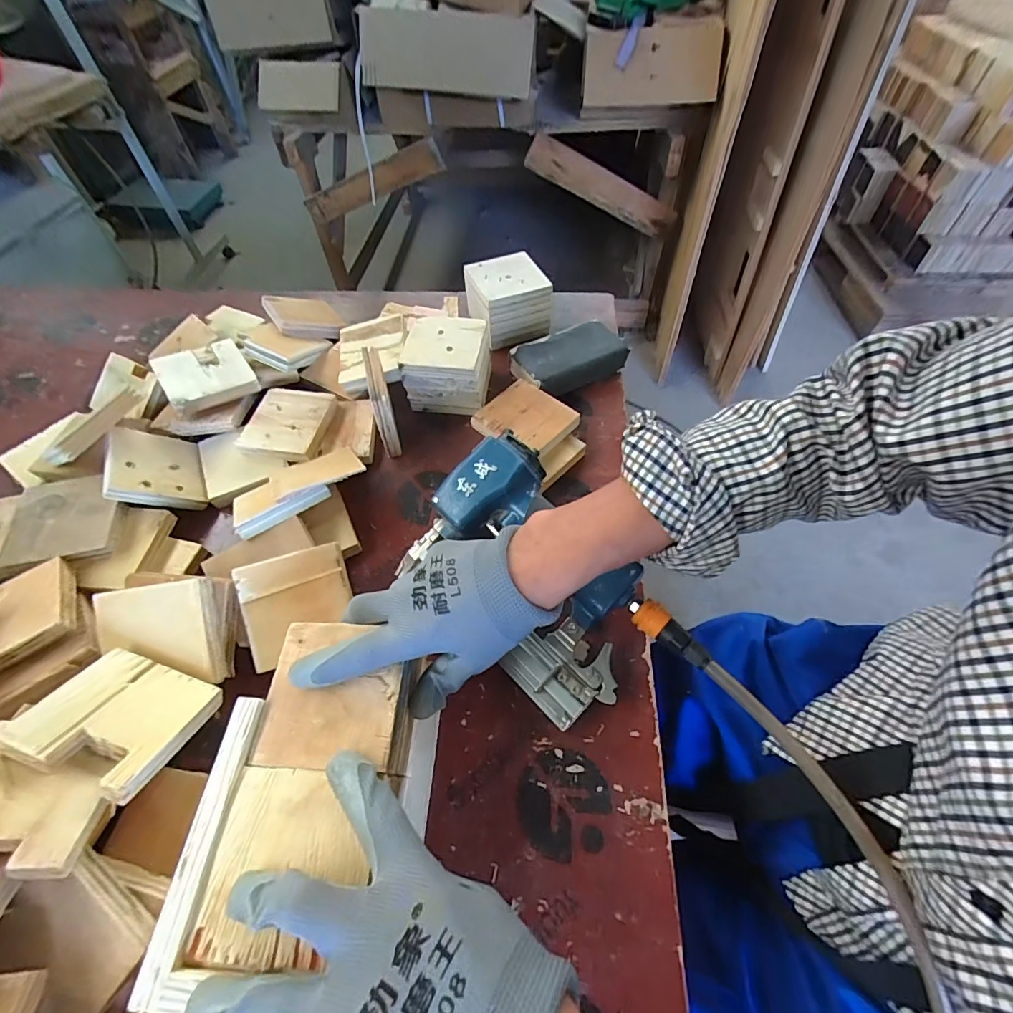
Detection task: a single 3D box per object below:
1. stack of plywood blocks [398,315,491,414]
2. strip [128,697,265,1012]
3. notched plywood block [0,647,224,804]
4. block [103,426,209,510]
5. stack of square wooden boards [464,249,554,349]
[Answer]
[{"bbox_3d":[-0.068,-0.167,0.545,0.092,0.080,0.079,5,55,6],"label":"stack of plywood blocks"},{"bbox_3d":[-0.172,0.185,0.259,0.016,0.007,0.140,2,55,4],"label":"strip"},{"bbox_3d":[-0.273,0.148,0.321,0.098,0.016,0.081,20,29,4],"label":"notched plywood block"},{"bbox_3d":[-0.364,-0.041,0.473,0.081,0.014,0.092,12,42,-47],"label":"block"},{"bbox_3d":[0.002,-0.282,0.617,0.097,0.076,0.088,-16,56,-9],"label":"stack of square wooden boards"}]

